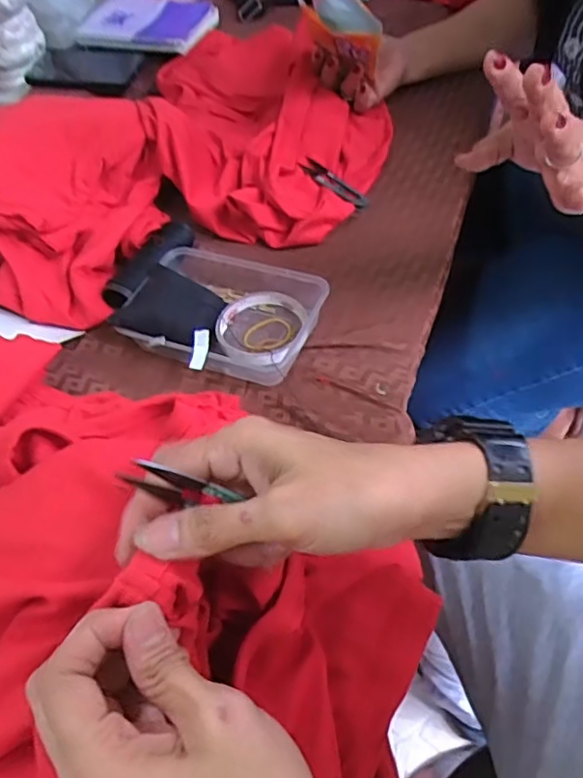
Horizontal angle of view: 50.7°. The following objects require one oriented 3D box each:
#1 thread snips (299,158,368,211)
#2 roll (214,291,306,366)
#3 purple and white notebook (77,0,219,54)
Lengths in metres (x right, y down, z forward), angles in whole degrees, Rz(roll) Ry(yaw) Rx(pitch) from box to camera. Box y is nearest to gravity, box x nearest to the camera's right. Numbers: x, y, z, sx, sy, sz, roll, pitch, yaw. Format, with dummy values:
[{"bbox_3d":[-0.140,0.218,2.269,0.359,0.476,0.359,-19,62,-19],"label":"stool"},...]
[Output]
[{"bbox_3d":[0.046,-0.231,0.693,0.027,0.017,0.102,-31,54,-18],"label":"thread snips"},{"bbox_3d":[-0.031,-0.057,0.569,0.078,0.014,0.090,13,53,16],"label":"roll"},{"bbox_3d":[-0.216,-0.533,0.897,0.194,0.024,0.121,16,60,15],"label":"purple and white notebook"}]

